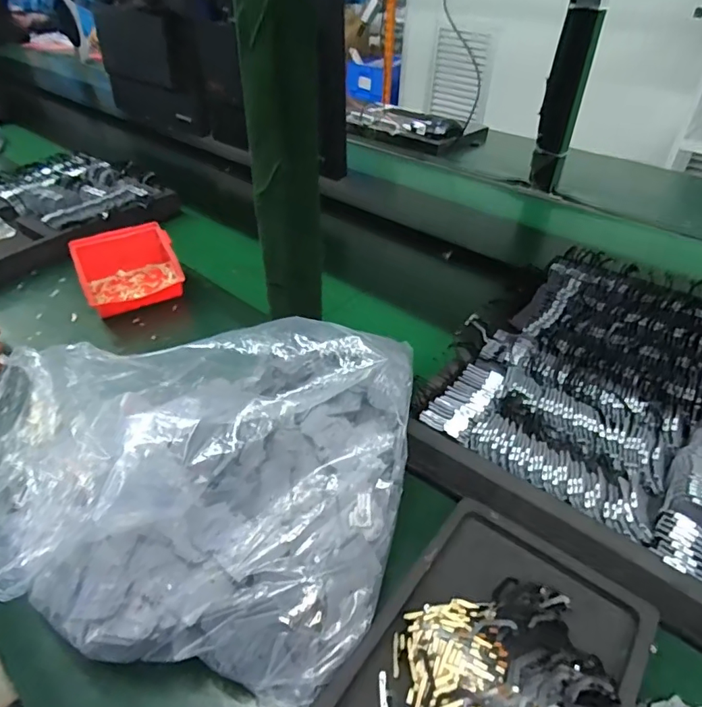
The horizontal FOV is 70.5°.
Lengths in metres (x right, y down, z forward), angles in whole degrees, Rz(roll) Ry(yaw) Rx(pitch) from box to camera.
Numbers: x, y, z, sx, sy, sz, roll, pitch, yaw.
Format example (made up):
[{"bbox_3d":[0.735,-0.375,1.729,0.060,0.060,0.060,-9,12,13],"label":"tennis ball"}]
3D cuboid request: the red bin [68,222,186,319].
[{"bbox_3d":[-0.309,-0.116,0.688,0.124,0.068,0.123,-20,43,-24],"label":"red bin"}]

